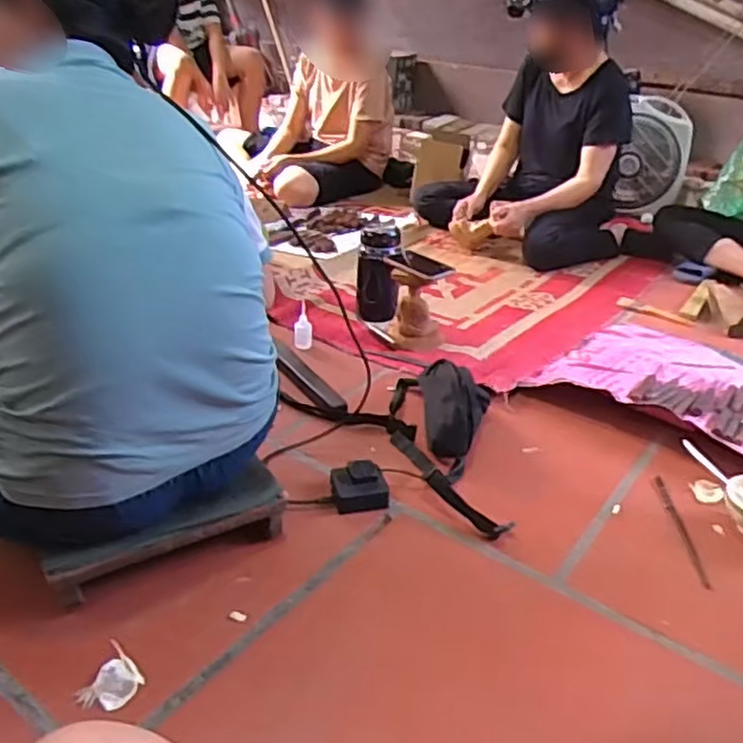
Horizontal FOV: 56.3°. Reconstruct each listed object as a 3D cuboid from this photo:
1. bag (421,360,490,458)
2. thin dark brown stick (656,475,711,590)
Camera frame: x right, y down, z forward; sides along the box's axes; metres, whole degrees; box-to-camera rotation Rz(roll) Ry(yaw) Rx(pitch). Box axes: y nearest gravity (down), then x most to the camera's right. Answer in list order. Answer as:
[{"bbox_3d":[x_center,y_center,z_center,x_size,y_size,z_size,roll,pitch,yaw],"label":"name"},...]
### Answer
[{"bbox_3d":[0.136,0.051,1.162,0.125,0.116,0.196,6,29,5],"label":"bag"},{"bbox_3d":[0.447,0.224,1.002,0.014,0.005,0.232,2,28,4],"label":"thin dark brown stick"}]

